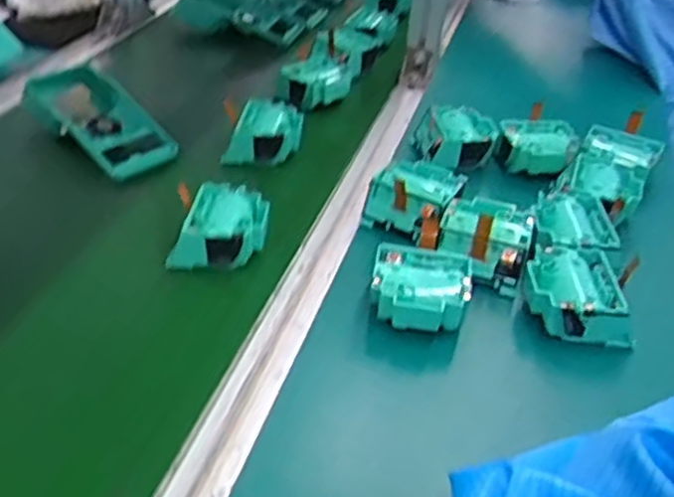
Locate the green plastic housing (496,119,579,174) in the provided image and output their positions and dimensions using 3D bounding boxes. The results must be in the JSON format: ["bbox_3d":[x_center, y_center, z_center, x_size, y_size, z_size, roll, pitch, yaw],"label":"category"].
[{"bbox_3d":[0.211,-0.108,0.728,0.077,0.039,0.067,14,38,15],"label":"green plastic housing"}]

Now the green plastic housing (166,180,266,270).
[{"bbox_3d":[-0.096,-0.018,0.586,0.068,0.034,0.079,10,37,10],"label":"green plastic housing"}]

